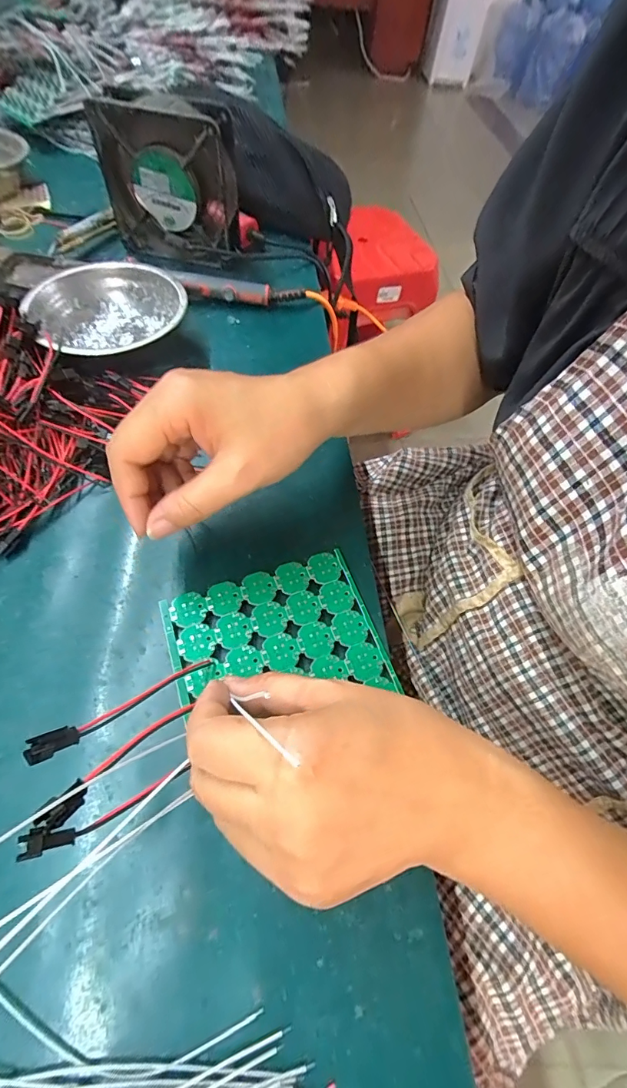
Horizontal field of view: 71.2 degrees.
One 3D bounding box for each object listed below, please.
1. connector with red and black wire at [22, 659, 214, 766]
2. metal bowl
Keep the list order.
[{"bbox_3d":[-0.082,0.072,0.204,0.009,0.006,0.095,43,29,19],"label":"connector with red and black wire"},{"bbox_3d":[-0.174,-0.194,0.381,0.119,0.042,0.119,2,60,-3],"label":"metal bowl"}]

